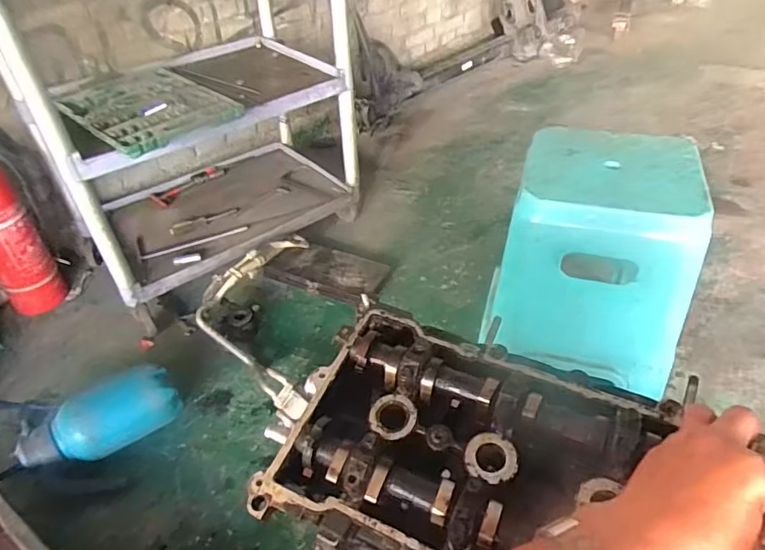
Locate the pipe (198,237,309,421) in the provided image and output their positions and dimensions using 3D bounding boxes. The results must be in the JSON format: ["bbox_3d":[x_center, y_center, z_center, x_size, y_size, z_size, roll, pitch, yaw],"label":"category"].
[{"bbox_3d":[-0.308,0.091,1.224,0.249,0.108,0.540,-6,40,-3],"label":"pipe"}]

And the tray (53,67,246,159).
[{"bbox_3d":[-0.532,-0.378,1.152,0.268,0.038,0.410,-33,48,-31],"label":"tray"}]

